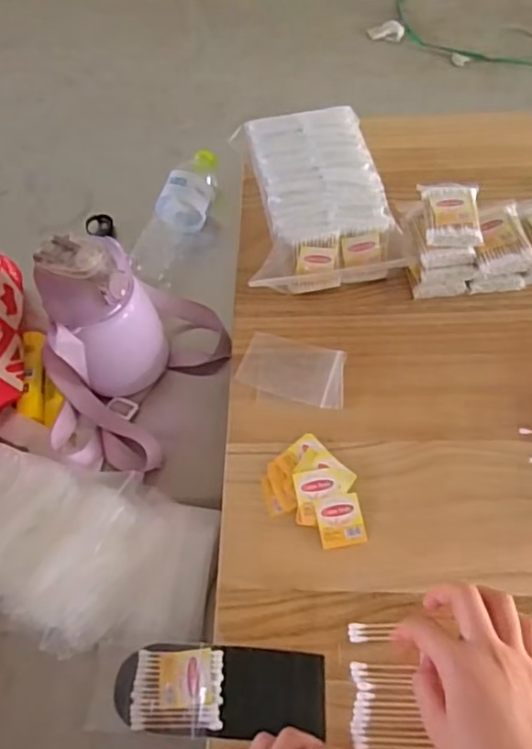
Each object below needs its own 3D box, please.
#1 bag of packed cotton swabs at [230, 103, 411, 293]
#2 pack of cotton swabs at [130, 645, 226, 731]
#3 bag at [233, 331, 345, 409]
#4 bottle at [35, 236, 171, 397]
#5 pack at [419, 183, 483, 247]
[{"bbox_3d":[0.052,-0.201,0.668,0.161,0.071,0.215,-11,59,-3],"label":"bag of packed cotton swabs"},{"bbox_3d":[-0.069,0.243,0.463,0.072,0.008,0.054,-9,57,14],"label":"pack of cotton swabs"},{"bbox_3d":[0.029,-0.005,0.597,0.106,0.007,0.065,16,64,12],"label":"bag"},{"bbox_3d":[-0.160,-0.059,0.588,0.096,0.158,0.090,-12,59,-5],"label":"bottle"},{"bbox_3d":[0.193,-0.170,0.620,0.059,0.018,0.084,0,59,2],"label":"pack"}]

